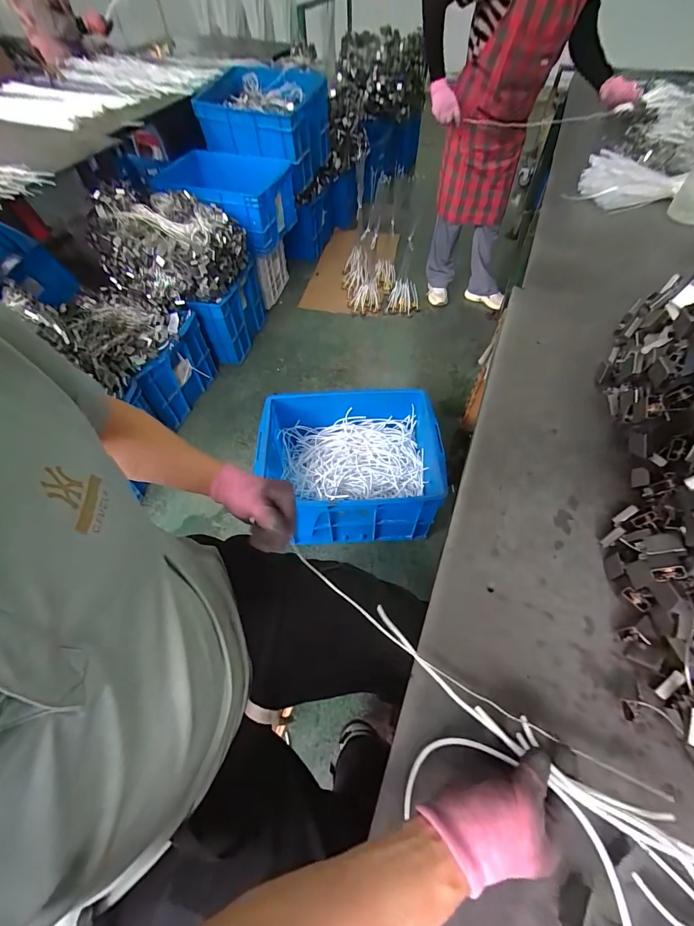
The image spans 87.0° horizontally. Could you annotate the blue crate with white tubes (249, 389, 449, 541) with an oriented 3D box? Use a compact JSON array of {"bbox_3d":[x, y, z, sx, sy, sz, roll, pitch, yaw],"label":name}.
[{"bbox_3d":[0.016,0.021,1.258,0.566,0.310,0.417,-3,57,0],"label":"blue crate with white tubes"}]

